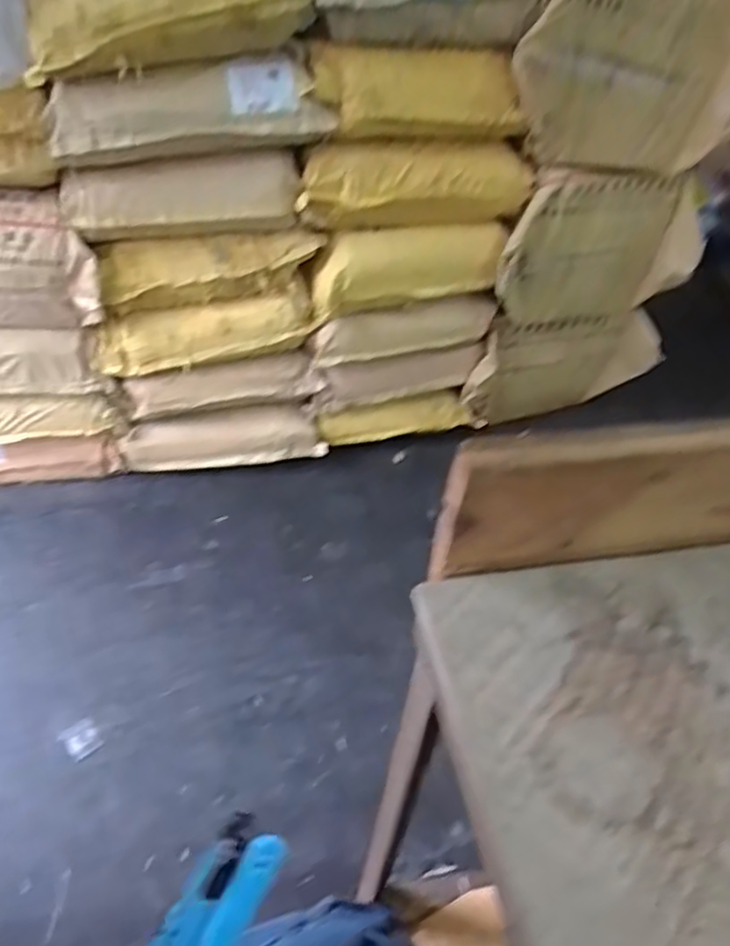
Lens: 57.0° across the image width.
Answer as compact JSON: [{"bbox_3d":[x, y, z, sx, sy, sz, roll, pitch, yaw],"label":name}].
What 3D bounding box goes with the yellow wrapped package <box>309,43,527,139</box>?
[{"bbox_3d":[0.091,-0.610,1.094,0.355,0.126,0.067,-8,46,-15],"label":"yellow wrapped package"}]

